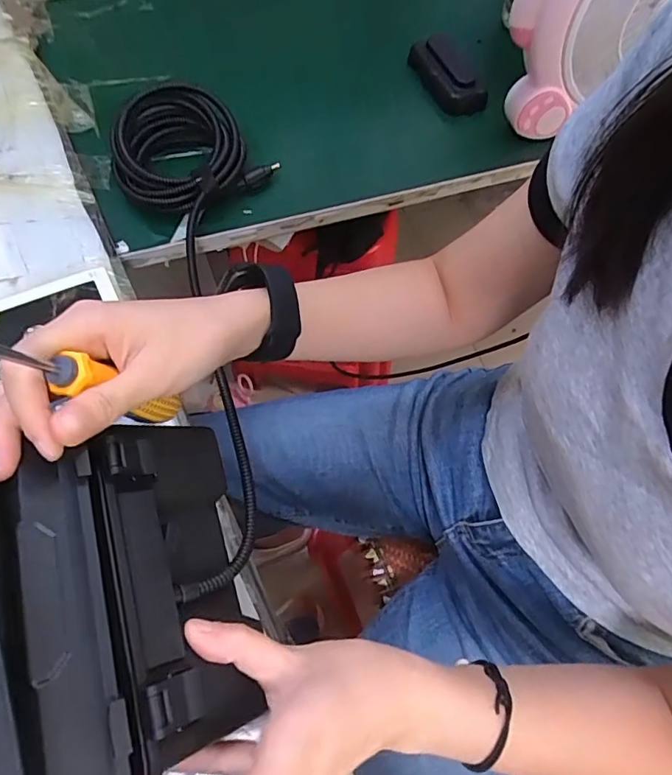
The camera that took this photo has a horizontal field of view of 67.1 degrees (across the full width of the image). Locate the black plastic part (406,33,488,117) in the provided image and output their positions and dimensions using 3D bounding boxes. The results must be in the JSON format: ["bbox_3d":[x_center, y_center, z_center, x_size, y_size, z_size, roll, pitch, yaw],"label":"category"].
[{"bbox_3d":[0.118,-0.344,0.557,0.056,0.026,0.103,-22,67,-12],"label":"black plastic part"}]

